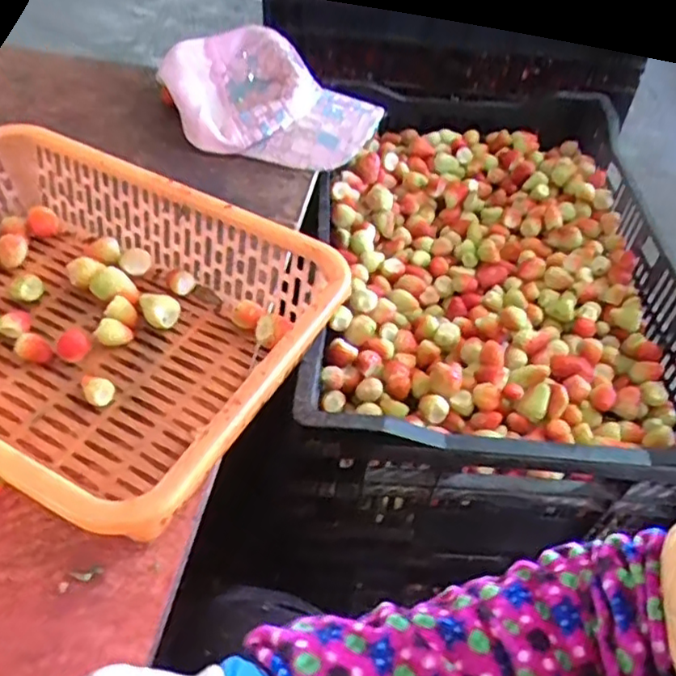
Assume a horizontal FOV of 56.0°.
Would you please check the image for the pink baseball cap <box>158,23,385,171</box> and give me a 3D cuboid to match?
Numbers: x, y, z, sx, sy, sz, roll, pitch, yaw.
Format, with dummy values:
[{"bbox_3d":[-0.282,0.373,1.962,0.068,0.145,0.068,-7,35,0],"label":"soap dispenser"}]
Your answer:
[{"bbox_3d":[-0.081,-0.272,0.720,0.244,0.072,0.151,23,51,16],"label":"pink baseball cap"}]

